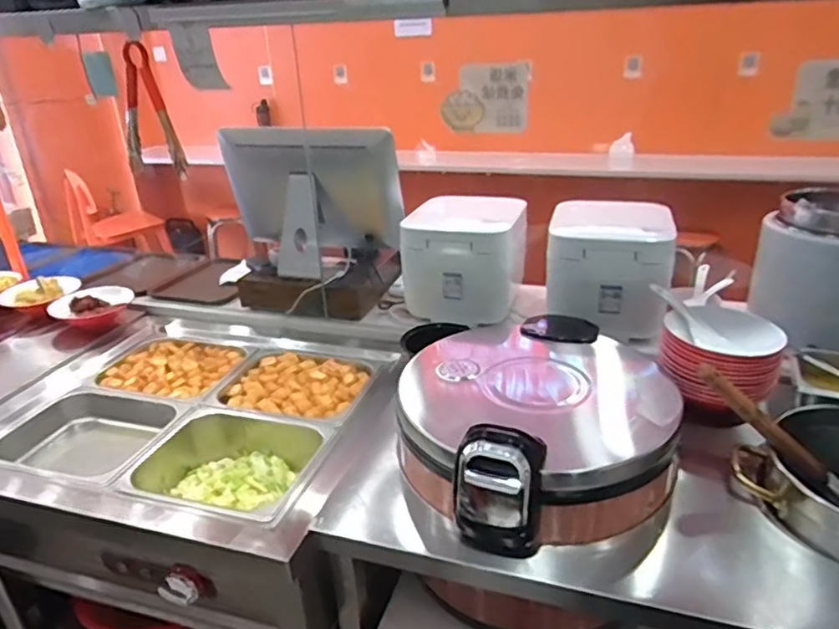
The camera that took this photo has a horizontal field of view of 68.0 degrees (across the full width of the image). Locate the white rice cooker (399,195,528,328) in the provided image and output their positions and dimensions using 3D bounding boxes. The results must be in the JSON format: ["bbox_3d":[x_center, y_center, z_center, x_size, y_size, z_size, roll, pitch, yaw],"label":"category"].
[{"bbox_3d":[0.115,-0.148,1.599,0.289,0.248,0.282,4,26,15],"label":"white rice cooker"}]

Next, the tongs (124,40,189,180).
[{"bbox_3d":[-0.476,-0.356,1.115,0.128,0.228,0.041,21,31,19],"label":"tongs"}]

